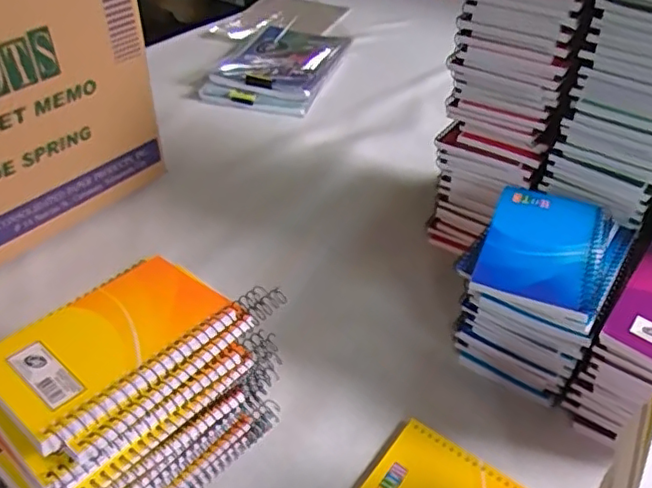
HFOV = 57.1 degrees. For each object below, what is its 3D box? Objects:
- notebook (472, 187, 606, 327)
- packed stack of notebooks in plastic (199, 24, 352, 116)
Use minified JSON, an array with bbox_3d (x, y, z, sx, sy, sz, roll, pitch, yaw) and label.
[{"bbox_3d":[0.168,0.002,0.462,0.082,0.014,0.127,17,42,17],"label":"notebook"},{"bbox_3d":[-0.076,-0.284,0.941,0.181,0.032,0.253,9,40,8],"label":"packed stack of notebooks in plastic"}]

